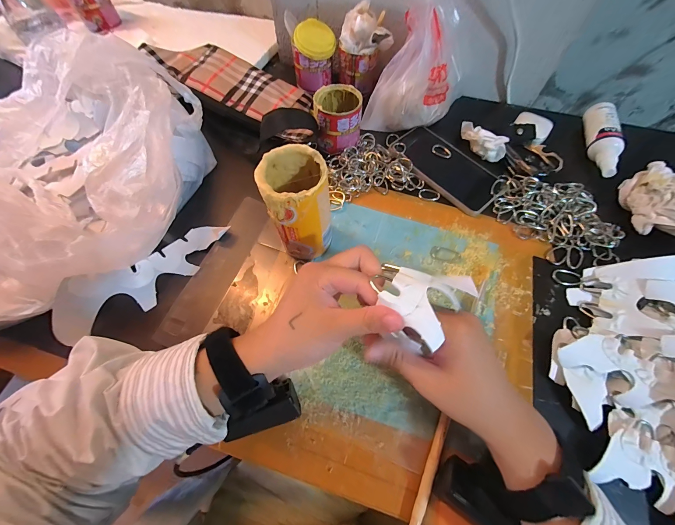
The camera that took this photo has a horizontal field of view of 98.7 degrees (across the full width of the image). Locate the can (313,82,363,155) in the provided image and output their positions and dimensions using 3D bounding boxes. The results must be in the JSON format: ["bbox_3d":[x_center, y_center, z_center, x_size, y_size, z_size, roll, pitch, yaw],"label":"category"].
[{"bbox_3d":[0.001,-0.210,0.424,0.064,0.061,0.069,2,63,1],"label":"can"}]

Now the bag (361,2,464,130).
[{"bbox_3d":[0.118,-0.280,0.415,0.115,0.139,0.129,20,65,10],"label":"bag"}]

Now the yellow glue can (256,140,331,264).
[{"bbox_3d":[-0.040,-0.056,0.317,0.065,0.121,0.069,0,63,0],"label":"yellow glue can"}]

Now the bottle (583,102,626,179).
[{"bbox_3d":[0.391,-0.181,0.422,0.034,0.029,0.129,12,63,6],"label":"bottle"}]

